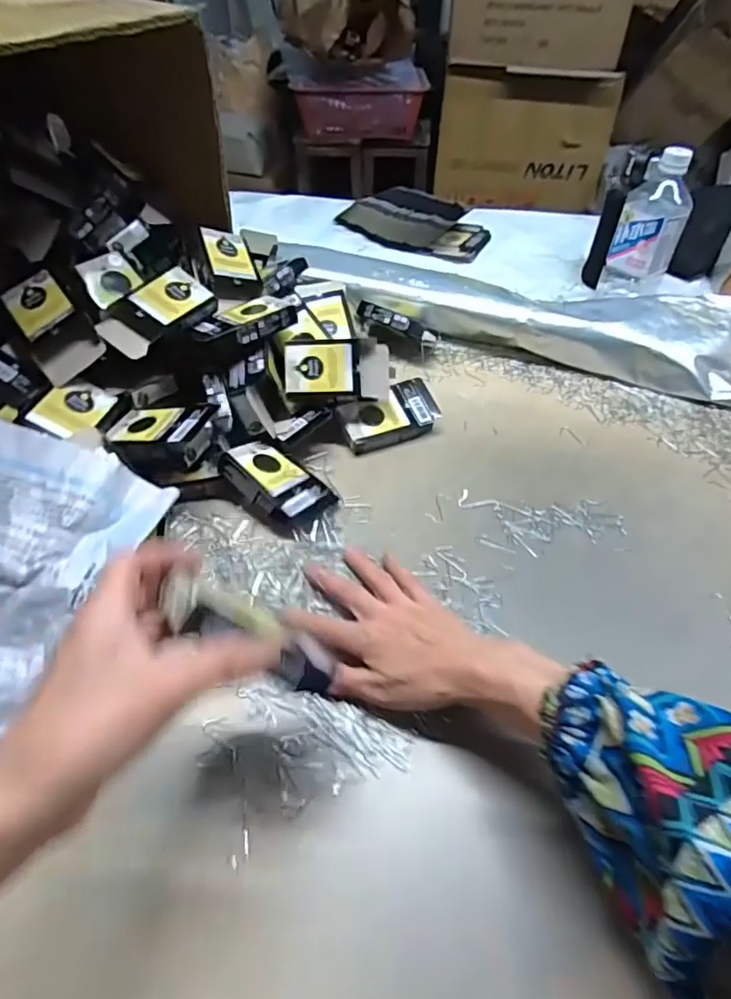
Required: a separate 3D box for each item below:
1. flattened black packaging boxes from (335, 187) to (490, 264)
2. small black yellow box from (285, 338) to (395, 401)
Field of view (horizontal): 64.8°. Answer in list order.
[{"bbox_3d":[0.072,-0.450,0.935,0.251,0.070,0.120,13,47,9],"label":"flattened black packaging boxes"},{"bbox_3d":[-0.025,-0.125,0.555,0.100,0.020,0.056,-1,87,-5],"label":"small black yellow box"}]

